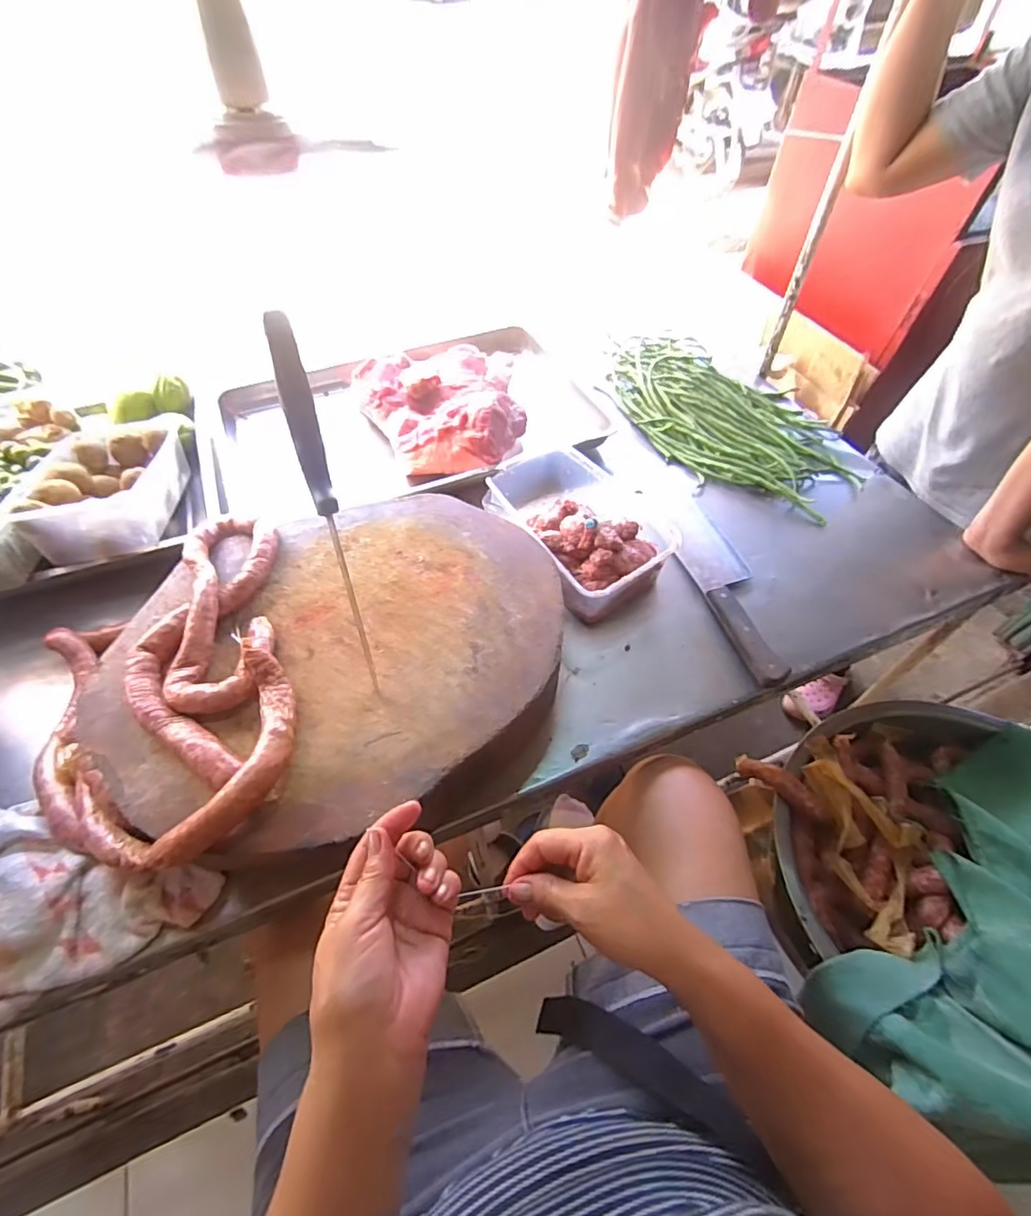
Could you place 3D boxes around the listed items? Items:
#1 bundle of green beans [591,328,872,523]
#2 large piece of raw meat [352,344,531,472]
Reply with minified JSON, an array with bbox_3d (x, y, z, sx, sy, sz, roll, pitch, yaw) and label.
[{"bbox_3d":[0.354,-0.332,0.914,0.295,0.046,0.495,-22,57,-16],"label":"bundle of green beans"},{"bbox_3d":[-0.126,-0.320,0.877,0.258,0.104,0.257,-5,54,-5],"label":"large piece of raw meat"}]

